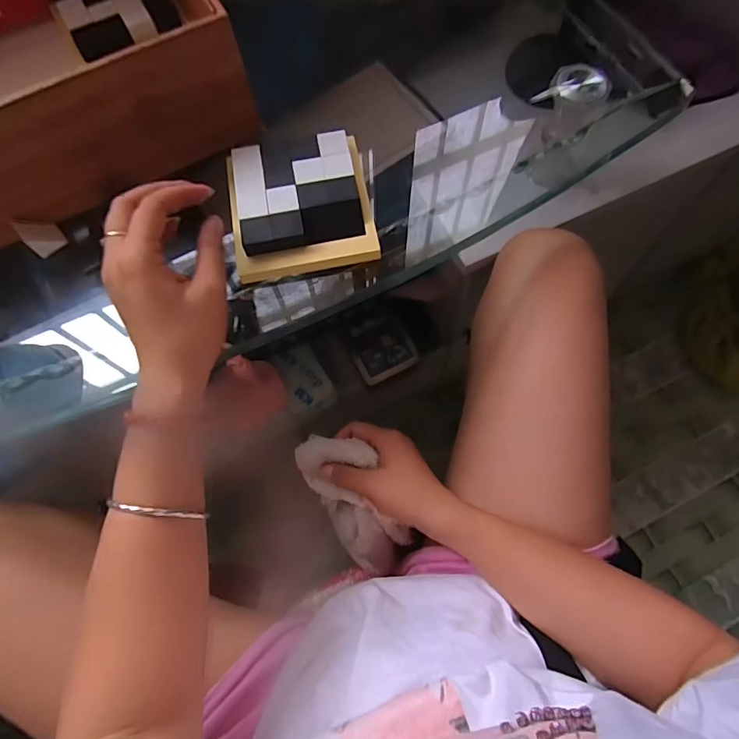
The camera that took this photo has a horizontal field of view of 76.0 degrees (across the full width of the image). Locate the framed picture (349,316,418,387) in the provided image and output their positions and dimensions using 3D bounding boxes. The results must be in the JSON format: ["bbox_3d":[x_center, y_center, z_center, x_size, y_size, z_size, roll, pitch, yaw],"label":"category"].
[{"bbox_3d":[0.017,-0.035,0.714,0.088,0.025,0.095,-26,70,-7],"label":"framed picture"}]

